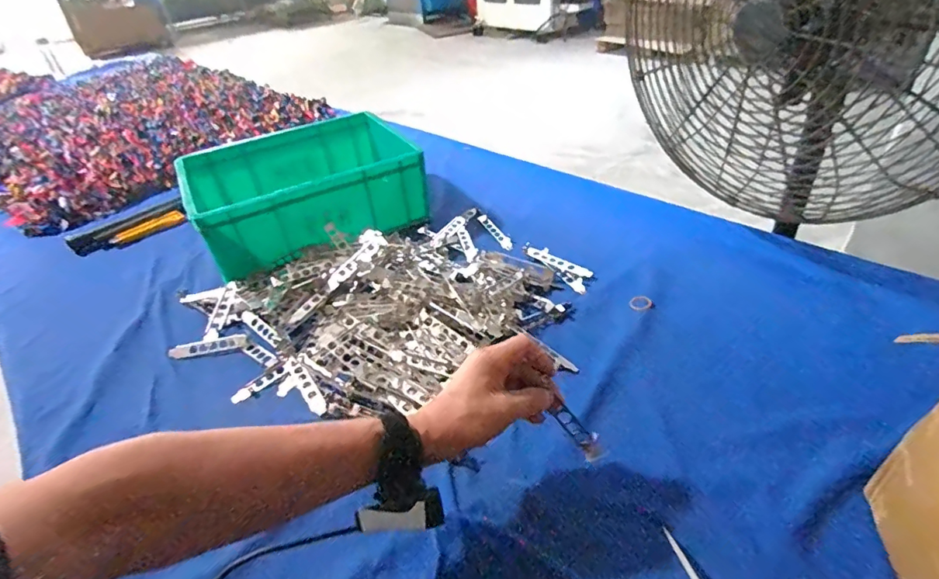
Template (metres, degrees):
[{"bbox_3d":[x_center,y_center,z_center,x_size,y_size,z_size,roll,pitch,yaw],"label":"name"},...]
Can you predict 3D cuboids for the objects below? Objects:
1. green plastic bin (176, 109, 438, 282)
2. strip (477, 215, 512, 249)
[{"bbox_3d":[-0.326,-0.207,0.961,0.394,0.127,0.308,-22,42,-20],"label":"green plastic bin"},{"bbox_3d":[0.050,-0.107,0.907,0.024,0.016,0.118,-19,41,-17],"label":"strip"}]

